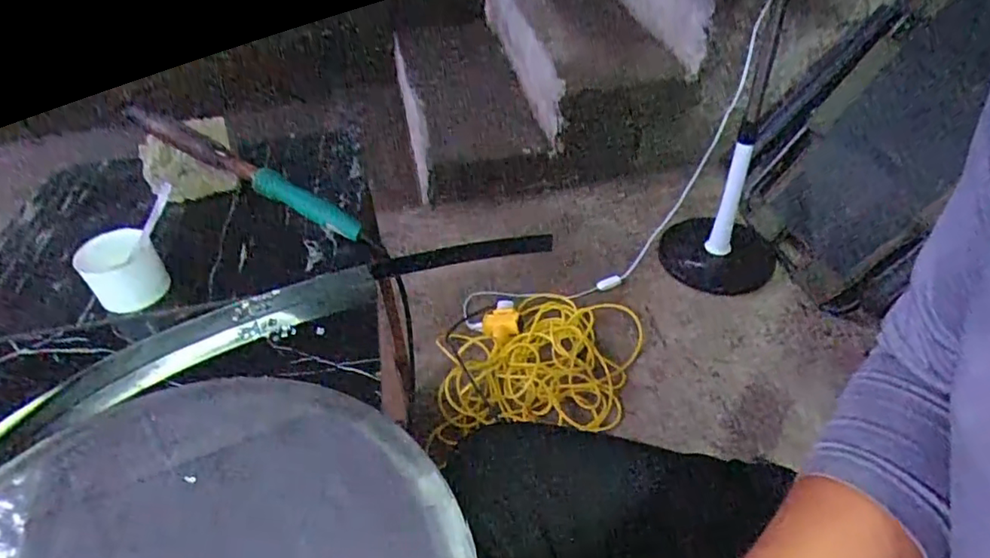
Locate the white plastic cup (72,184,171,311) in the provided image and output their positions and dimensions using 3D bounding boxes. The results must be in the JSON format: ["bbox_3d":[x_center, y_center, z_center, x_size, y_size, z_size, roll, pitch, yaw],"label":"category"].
[{"bbox_3d":[-0.346,-0.024,0.563,0.062,0.064,0.094,0,43,0],"label":"white plastic cup"}]

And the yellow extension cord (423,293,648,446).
[{"bbox_3d":[0.096,0.162,1.238,0.462,0.094,0.349,-5,43,-6],"label":"yellow extension cord"}]

